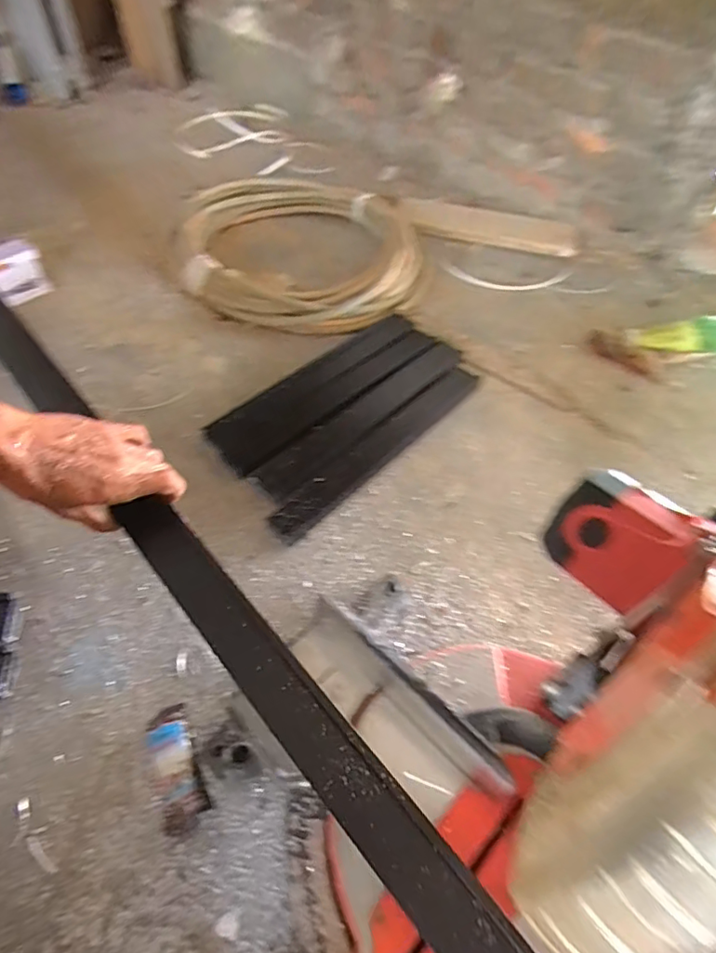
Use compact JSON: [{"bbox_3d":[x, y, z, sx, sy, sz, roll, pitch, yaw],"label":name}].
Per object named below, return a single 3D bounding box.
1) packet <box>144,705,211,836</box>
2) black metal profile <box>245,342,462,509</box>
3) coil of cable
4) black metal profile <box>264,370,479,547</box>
[{"bbox_3d":[-0.166,0.262,0.489,0.039,0.017,0.101,-21,57,-18],"label":"packet"},{"bbox_3d":[0.013,-0.086,0.758,0.058,0.017,0.373,39,60,23],"label":"black metal profile"},{"bbox_3d":[-0.115,-0.421,0.990,0.455,0.052,0.445,-2,53,-6],"label":"coil of cable"},{"bbox_3d":[0.033,-0.040,0.732,0.052,0.014,0.376,39,60,23],"label":"black metal profile"}]

